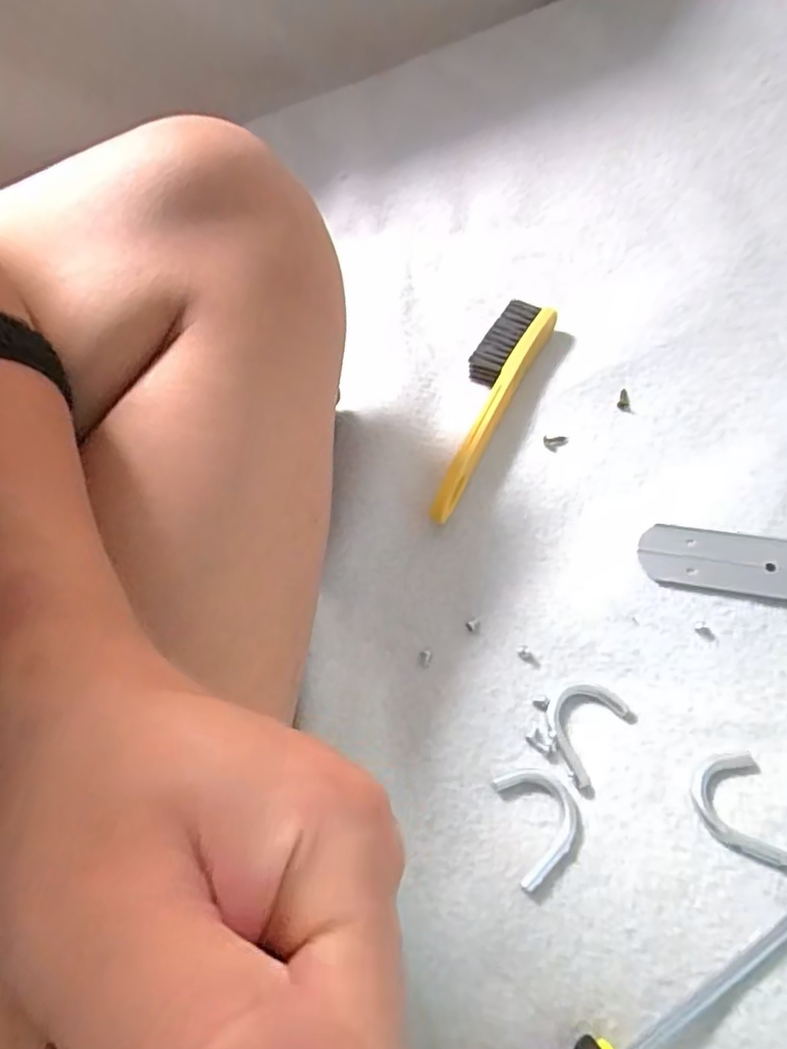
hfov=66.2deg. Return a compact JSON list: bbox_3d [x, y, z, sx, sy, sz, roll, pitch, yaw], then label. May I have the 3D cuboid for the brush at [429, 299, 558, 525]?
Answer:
[{"bbox_3d":[0.052,-0.076,0.365,0.035,0.020,0.168,24,67,14],"label":"brush"}]

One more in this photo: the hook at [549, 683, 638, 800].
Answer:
[{"bbox_3d":[0.086,0.094,0.275,0.035,0.004,0.046,35,70,18],"label":"hook"}]

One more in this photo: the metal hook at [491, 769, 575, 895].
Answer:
[{"bbox_3d":[0.064,0.127,0.257,0.032,0.006,0.043,-12,63,-3],"label":"metal hook"}]

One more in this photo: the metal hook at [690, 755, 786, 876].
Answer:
[{"bbox_3d":[0.147,0.124,0.252,0.032,0.006,0.049,-11,63,-3],"label":"metal hook"}]

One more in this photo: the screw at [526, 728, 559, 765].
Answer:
[{"bbox_3d":[0.068,0.101,0.273,0.007,0.004,0.016,-35,66,-14],"label":"screw"}]

